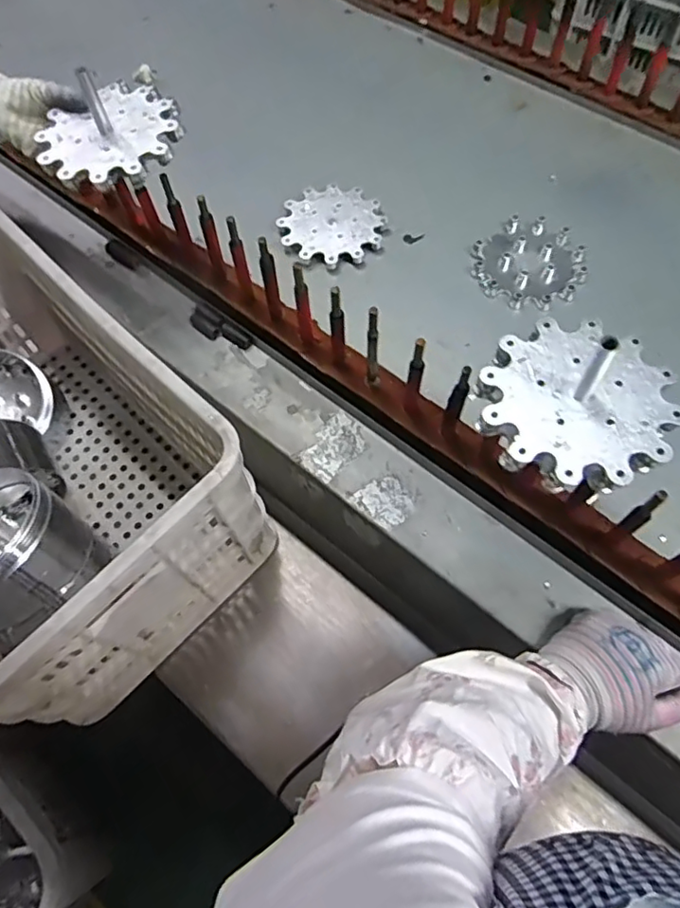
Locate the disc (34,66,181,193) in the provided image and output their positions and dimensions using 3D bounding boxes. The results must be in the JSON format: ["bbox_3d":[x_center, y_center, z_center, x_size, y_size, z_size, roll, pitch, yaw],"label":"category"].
[{"bbox_3d":[-0.243,-0.350,0.610,0.135,0.065,0.141,0,67,-1],"label":"disc"}]

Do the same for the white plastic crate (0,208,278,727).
[{"bbox_3d":[-0.377,0.005,0.712,0.339,0.280,0.517,-42,74,-16],"label":"white plastic crate"}]

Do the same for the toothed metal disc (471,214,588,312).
[{"bbox_3d":[0.251,-0.248,0.782,0.139,0.020,0.136,-1,65,2],"label":"toothed metal disc"}]

